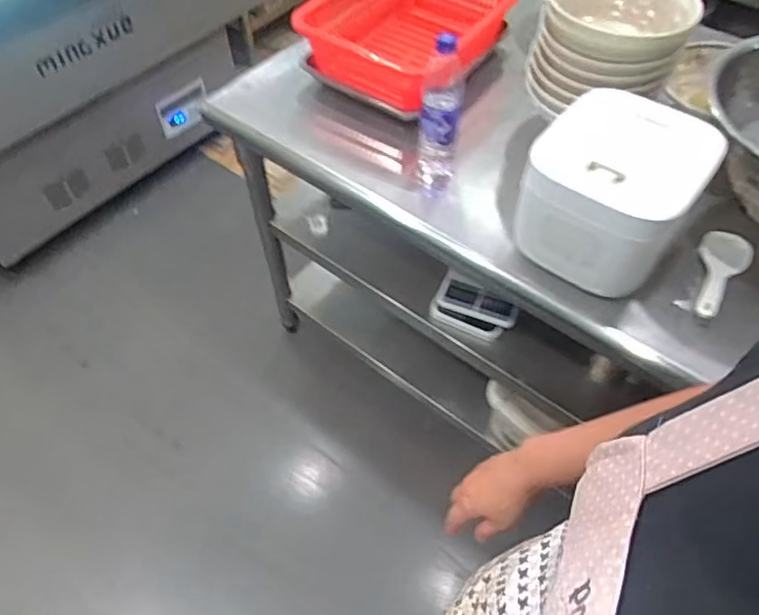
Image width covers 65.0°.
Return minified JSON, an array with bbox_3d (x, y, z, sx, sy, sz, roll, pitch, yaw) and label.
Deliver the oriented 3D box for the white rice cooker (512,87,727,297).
[{"bbox_3d":[0.314,-0.156,0.825,0.204,0.172,0.229,31,60,21],"label":"white rice cooker"}]

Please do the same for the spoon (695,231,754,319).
[{"bbox_3d":[0.480,-0.052,0.853,0.069,0.022,0.170,33,61,22],"label":"spoon"}]

